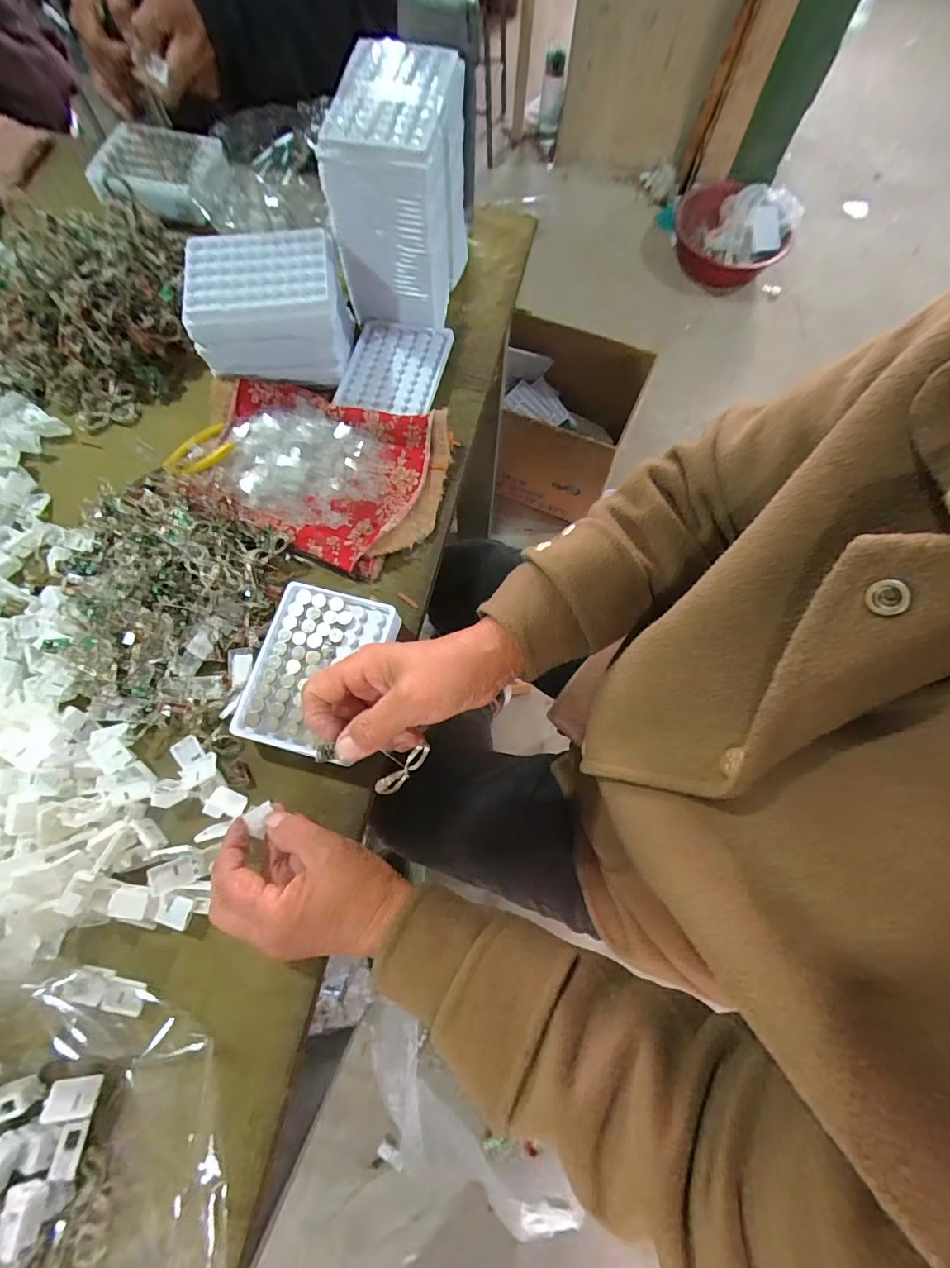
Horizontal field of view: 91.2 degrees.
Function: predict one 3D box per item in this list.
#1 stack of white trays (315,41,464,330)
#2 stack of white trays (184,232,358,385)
[{"bbox_3d":[-0.068,-0.407,0.436,0.103,0.156,0.123,9,73,1],"label":"stack of white trays"},{"bbox_3d":[-0.192,-0.306,0.443,0.133,0.088,0.095,-6,73,-4],"label":"stack of white trays"}]

